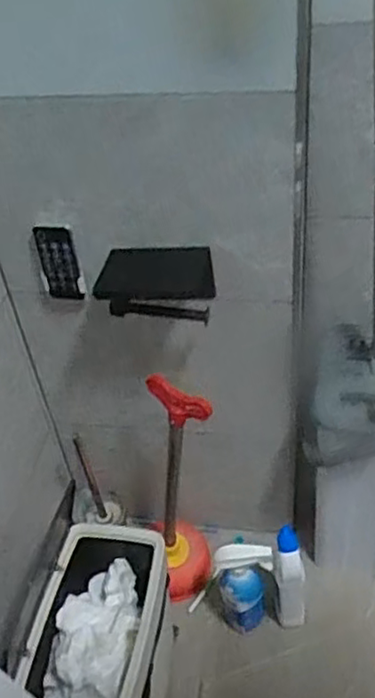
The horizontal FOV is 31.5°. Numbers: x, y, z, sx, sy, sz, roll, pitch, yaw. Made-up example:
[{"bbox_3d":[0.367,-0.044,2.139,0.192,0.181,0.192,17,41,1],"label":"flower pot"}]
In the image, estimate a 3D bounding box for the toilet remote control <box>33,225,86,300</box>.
[{"bbox_3d":[-0.168,-0.111,0.872,0.051,0.112,0.008,-5,42,2],"label":"toilet remote control"}]

